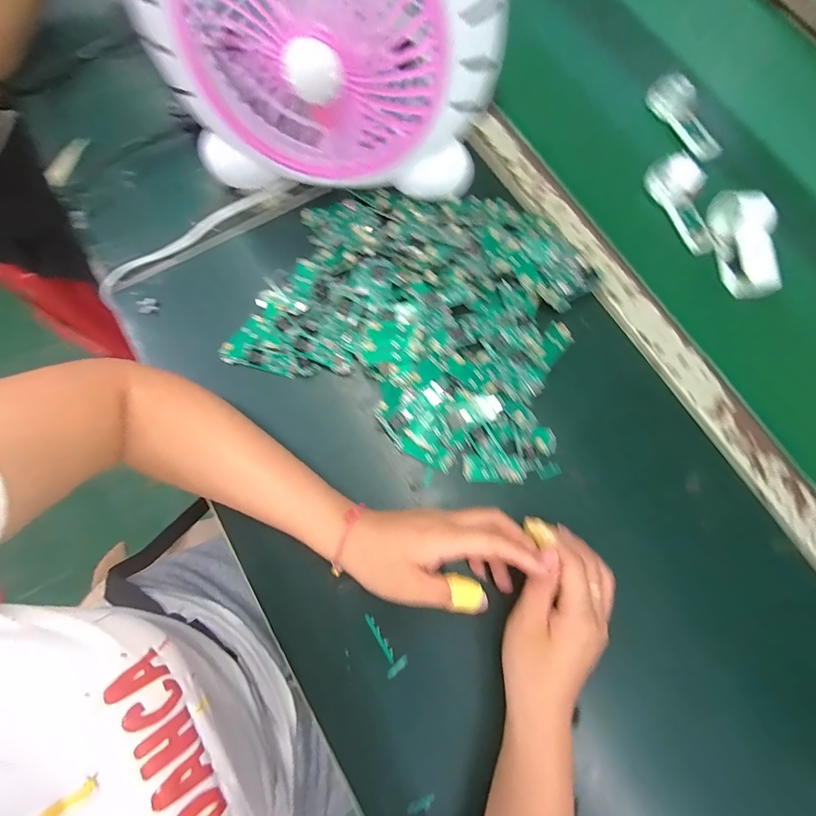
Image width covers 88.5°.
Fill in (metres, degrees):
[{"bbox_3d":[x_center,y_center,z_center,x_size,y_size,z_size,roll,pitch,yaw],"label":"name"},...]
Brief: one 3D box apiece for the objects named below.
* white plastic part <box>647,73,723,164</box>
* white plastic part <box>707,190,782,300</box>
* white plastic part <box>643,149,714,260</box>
[{"bbox_3d":[0.299,-0.310,0.446,0.031,0.030,0.100,-36,80,-10],"label":"white plastic part"},{"bbox_3d":[0.329,-0.159,0.406,0.044,0.030,0.102,-13,89,-5],"label":"white plastic part"},{"bbox_3d":[0.279,-0.203,0.422,0.040,0.028,0.100,-27,93,-8],"label":"white plastic part"}]

